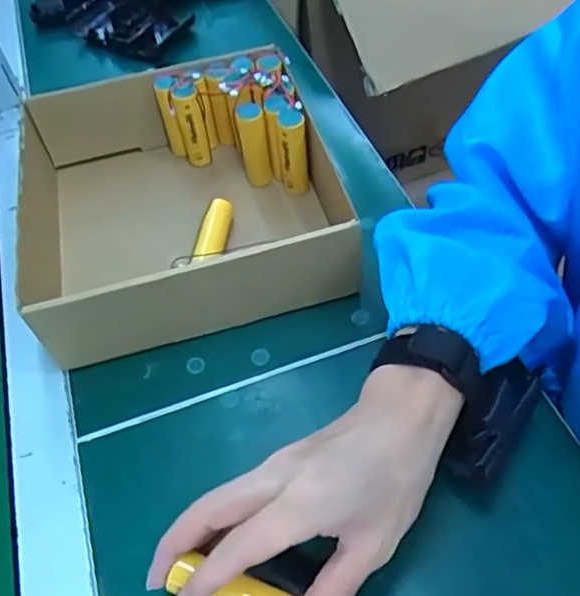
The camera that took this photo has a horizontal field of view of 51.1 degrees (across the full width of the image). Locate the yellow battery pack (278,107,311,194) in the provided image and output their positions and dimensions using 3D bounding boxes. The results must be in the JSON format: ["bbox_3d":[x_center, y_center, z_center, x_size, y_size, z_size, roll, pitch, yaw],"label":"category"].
[{"bbox_3d":[0.004,-0.120,0.504,0.022,0.069,0.024,0,52,6],"label":"yellow battery pack"}]

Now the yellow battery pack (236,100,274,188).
[{"bbox_3d":[-0.029,-0.126,0.511,0.022,0.075,0.021,-10,52,-2],"label":"yellow battery pack"}]

